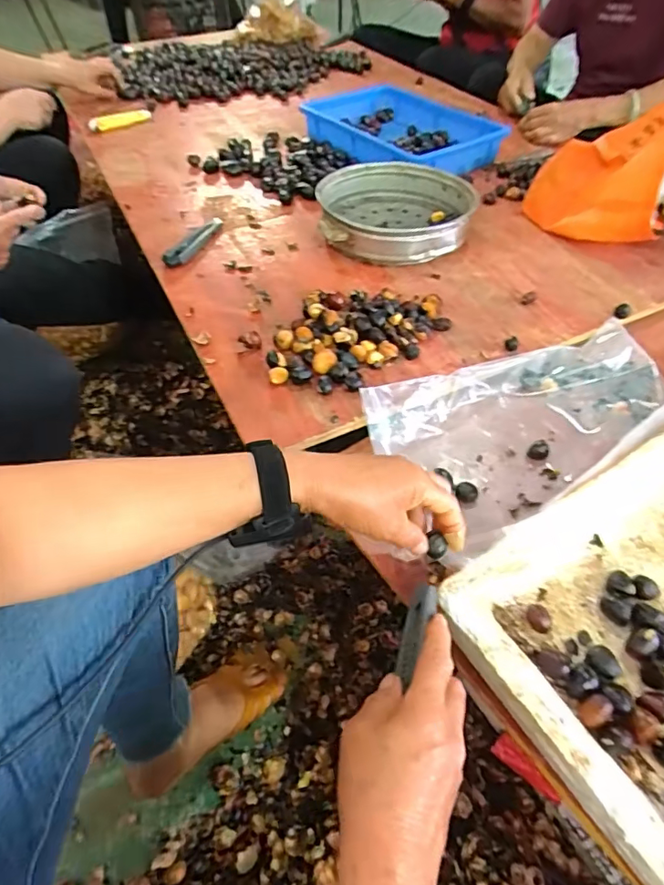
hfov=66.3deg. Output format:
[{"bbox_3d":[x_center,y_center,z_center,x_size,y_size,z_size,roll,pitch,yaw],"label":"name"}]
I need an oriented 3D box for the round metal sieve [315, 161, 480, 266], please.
[{"bbox_3d":[0.099,-0.371,0.815,0.230,0.056,0.245,-1,50,1],"label":"round metal sieve"}]

